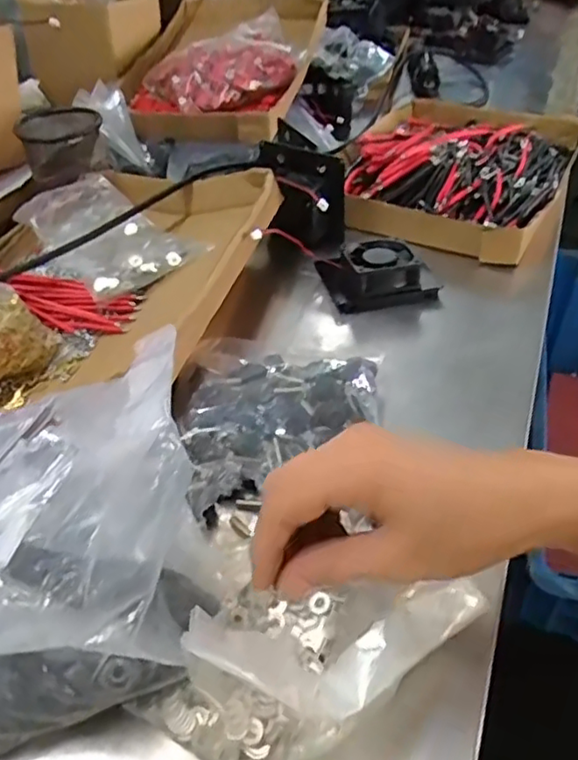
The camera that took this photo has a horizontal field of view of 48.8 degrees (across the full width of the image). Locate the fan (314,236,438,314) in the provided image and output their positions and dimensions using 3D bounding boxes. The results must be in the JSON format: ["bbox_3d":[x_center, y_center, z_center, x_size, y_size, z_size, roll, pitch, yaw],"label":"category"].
[{"bbox_3d":[0.077,-0.096,0.567,0.084,0.033,0.076,-10,42,-8],"label":"fan"}]

